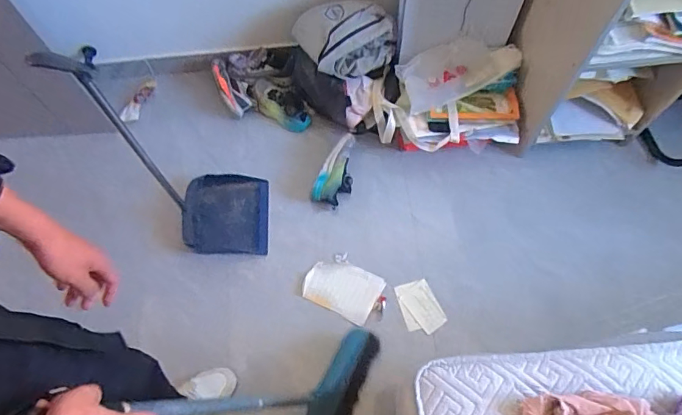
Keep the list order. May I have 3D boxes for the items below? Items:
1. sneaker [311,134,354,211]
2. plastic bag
[{"bbox_3d":[-0.004,-0.111,1.396,0.096,0.076,0.222,22,70,11],"label":"sneaker"},{"bbox_3d":[0.340,-0.401,1.356,0.332,0.064,0.163,-20,93,14],"label":"plastic bag"}]

